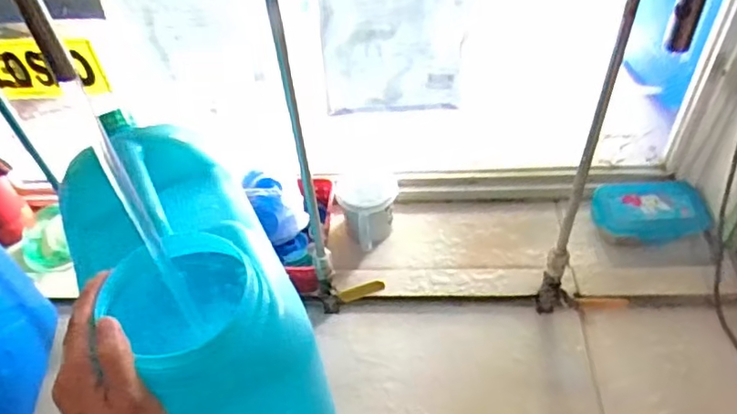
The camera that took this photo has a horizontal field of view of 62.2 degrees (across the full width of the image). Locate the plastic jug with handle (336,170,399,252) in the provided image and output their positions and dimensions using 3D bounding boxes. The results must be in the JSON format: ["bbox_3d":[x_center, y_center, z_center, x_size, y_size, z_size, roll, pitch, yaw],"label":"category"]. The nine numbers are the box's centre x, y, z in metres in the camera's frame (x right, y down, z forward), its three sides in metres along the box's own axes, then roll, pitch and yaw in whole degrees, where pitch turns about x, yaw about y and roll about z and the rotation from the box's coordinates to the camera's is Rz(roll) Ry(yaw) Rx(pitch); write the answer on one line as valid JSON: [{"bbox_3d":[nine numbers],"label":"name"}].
[{"bbox_3d":[0.002,0.011,0.963,0.090,0.095,0.096,-6,49,0],"label":"plastic jug with handle"}]

